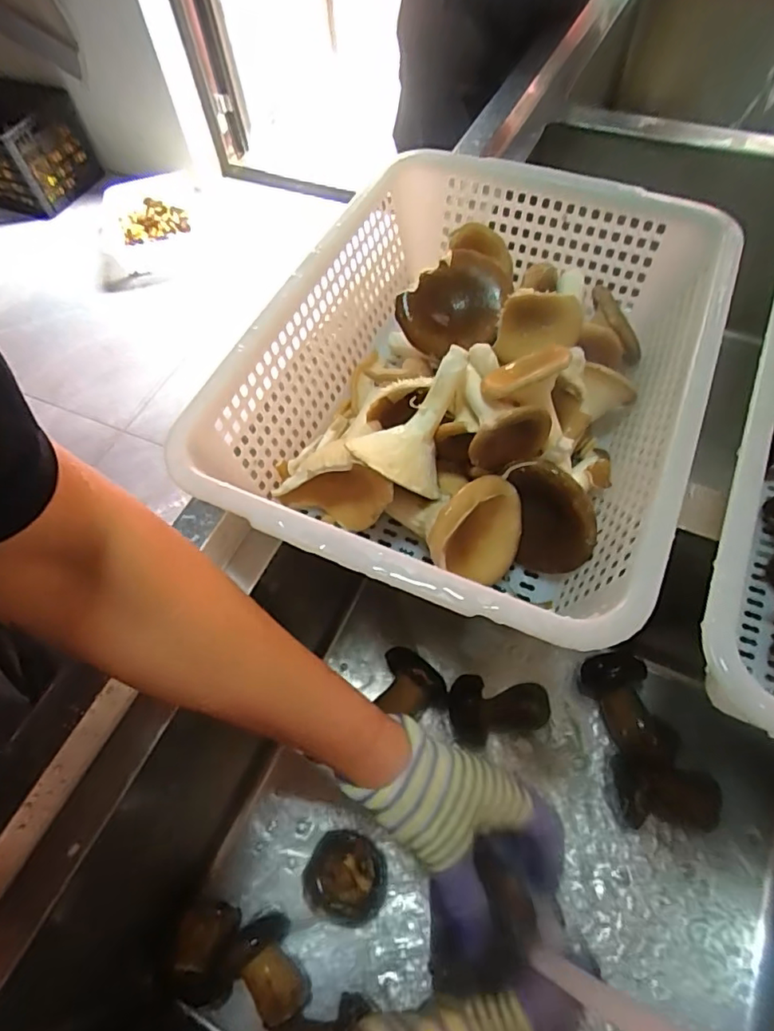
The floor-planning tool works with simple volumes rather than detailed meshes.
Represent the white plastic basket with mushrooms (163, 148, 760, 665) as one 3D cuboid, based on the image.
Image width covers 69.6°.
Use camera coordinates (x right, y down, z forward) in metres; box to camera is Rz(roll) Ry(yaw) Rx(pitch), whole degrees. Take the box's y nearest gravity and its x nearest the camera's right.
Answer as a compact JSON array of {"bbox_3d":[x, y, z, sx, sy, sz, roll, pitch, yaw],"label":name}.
[{"bbox_3d":[0.066,-0.105,0.429,0.298,0.106,0.386,19,63,15],"label":"white plastic basket with mushrooms"}]

